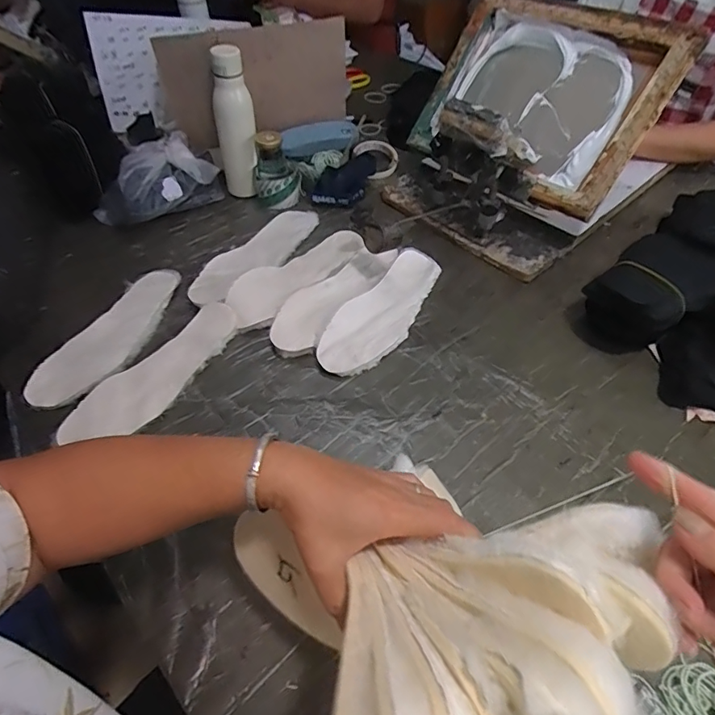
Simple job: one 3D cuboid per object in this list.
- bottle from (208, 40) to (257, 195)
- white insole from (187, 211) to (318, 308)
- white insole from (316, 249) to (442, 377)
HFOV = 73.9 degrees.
[{"bbox_3d":[-0.216,-0.401,0.833,0.070,0.241,0.066,0,30,-1],"label":"bottle"},{"bbox_3d":[-0.162,-0.171,0.777,0.086,0.016,0.277,28,53,24],"label":"white insole"},{"bbox_3d":[0.044,-0.069,0.686,0.088,0.025,0.258,29,58,22],"label":"white insole"}]

